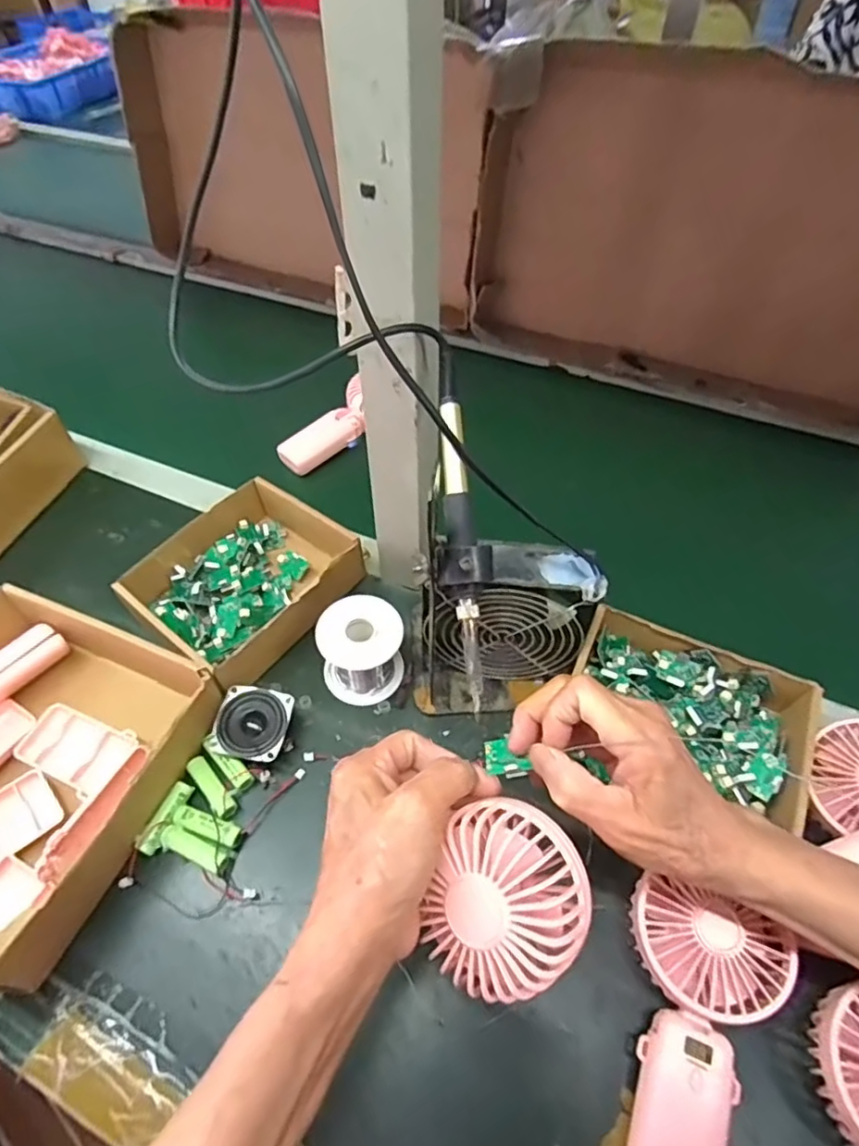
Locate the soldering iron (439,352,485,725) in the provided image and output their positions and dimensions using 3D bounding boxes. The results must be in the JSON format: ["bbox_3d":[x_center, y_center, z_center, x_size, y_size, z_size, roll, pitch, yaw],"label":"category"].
[{"bbox_3d":[0.019,-0.029,0.354,0.015,0.013,0.216,-5,83,-3],"label":"soldering iron"}]

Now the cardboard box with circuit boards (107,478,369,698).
[{"bbox_3d":[-0.159,0.006,0.527,0.160,0.045,0.174,33,59,23],"label":"cardboard box with circuit boards"}]

